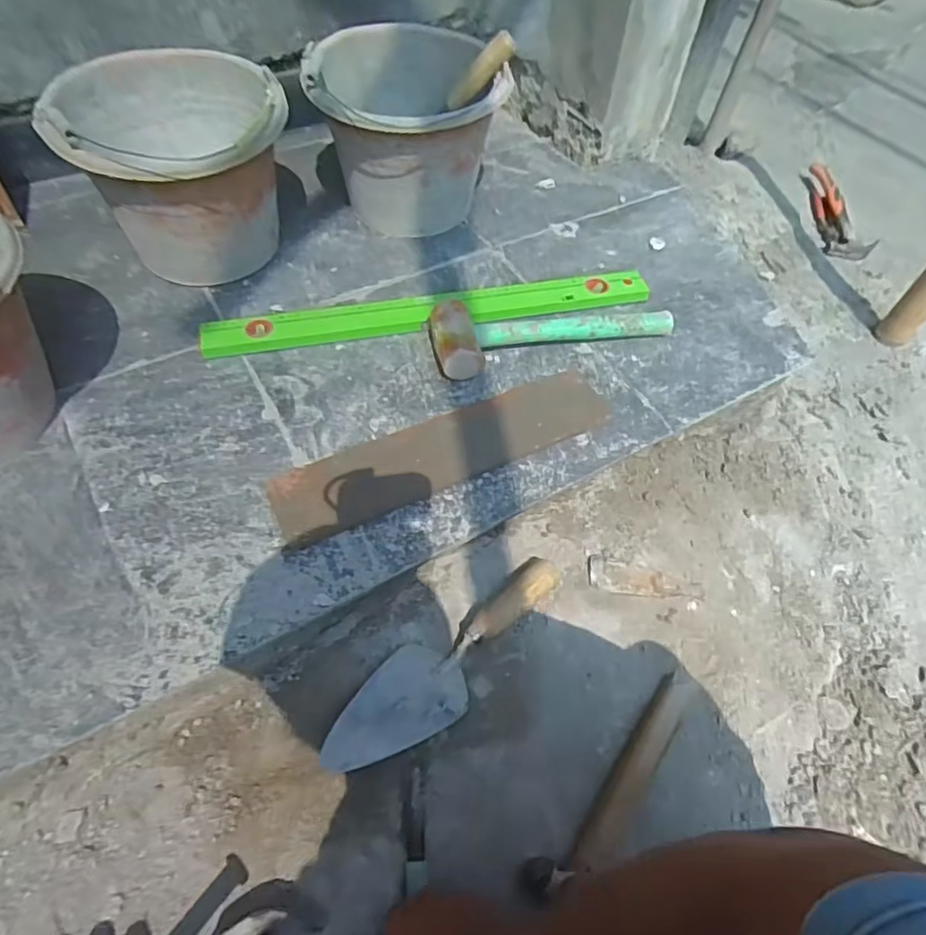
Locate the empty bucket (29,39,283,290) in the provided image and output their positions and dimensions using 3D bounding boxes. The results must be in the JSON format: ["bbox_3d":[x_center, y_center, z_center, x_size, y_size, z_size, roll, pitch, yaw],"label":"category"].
[{"bbox_3d":[-0.357,-0.375,0.778,0.249,0.208,0.282,-25,60,-20],"label":"empty bucket"}]

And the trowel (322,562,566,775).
[{"bbox_3d":[-0.008,0.197,0.619,0.307,0.051,0.085,-35,64,-25],"label":"trowel"}]

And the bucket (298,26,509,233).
[{"bbox_3d":[-0.084,-0.479,0.873,0.255,0.206,0.289,-12,56,-12],"label":"bucket"}]

